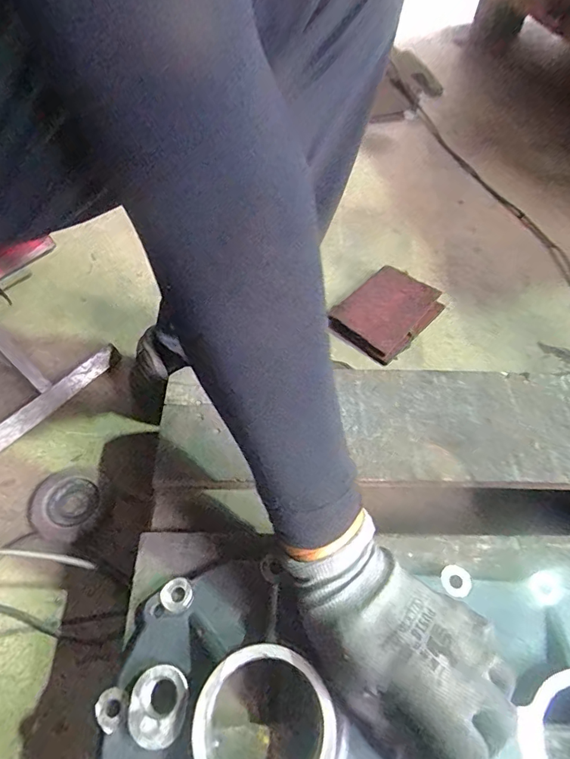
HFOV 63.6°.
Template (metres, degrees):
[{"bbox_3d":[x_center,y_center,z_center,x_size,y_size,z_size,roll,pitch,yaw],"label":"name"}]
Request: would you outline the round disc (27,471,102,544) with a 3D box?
[{"bbox_3d":[-0.255,0.144,0.529,0.081,0.012,0.073,36,62,20],"label":"round disc"}]

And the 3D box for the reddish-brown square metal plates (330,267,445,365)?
[{"bbox_3d":[0.149,-0.102,0.691,0.124,0.023,0.157,35,62,19],"label":"reddish-brown square metal plates"}]

